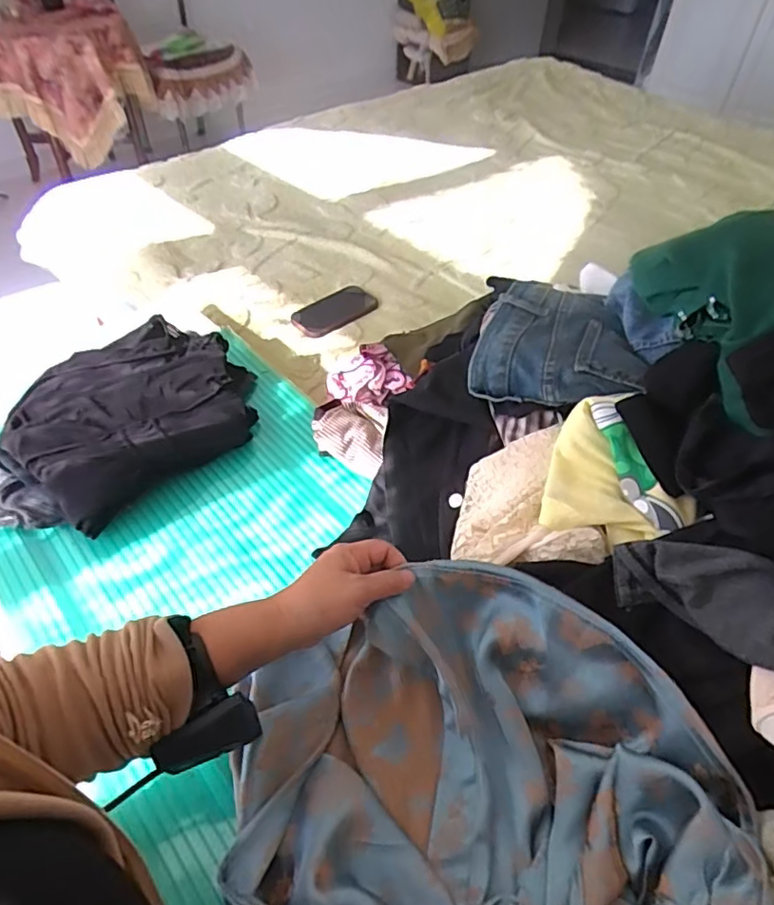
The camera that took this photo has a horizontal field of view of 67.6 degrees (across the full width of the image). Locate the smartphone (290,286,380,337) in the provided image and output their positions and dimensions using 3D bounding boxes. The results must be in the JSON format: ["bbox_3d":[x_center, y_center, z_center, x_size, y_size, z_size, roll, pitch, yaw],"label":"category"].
[{"bbox_3d":[-0.091,-0.245,0.998,0.146,0.015,0.077,-34,57,-27],"label":"smartphone"}]

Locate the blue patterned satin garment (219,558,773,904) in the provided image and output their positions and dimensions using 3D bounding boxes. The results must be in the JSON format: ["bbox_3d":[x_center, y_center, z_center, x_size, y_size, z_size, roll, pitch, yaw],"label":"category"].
[{"bbox_3d":[0.086,0.281,0.406,0.325,0.088,0.401,-30,55,-25],"label":"blue patterned satin garment"}]

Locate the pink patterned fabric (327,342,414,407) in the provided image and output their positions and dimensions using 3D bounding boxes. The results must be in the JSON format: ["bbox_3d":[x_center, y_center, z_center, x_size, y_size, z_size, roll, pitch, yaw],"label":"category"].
[{"bbox_3d":[-0.029,-0.112,0.862,0.099,0.057,0.094,-24,53,-21],"label":"pink patterned fabric"}]

